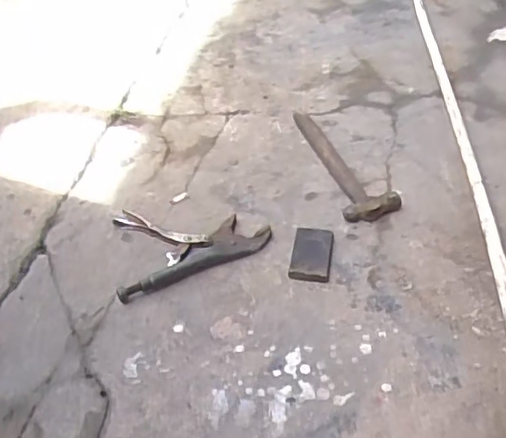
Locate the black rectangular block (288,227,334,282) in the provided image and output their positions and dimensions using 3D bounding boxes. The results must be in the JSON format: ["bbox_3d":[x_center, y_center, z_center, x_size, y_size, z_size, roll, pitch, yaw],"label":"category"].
[{"bbox_3d":[0.082,0.047,0.810,0.054,0.015,0.101,7,43,8],"label":"black rectangular block"}]

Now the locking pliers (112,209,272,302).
[{"bbox_3d":[-0.101,0.022,0.831,0.221,0.018,0.152,-19,46,-19],"label":"locking pliers"}]

